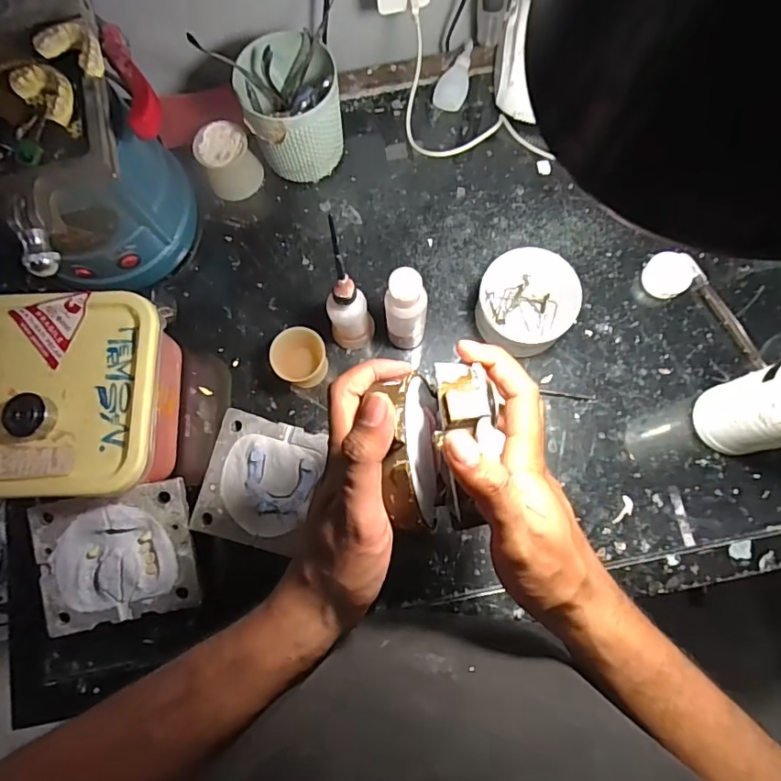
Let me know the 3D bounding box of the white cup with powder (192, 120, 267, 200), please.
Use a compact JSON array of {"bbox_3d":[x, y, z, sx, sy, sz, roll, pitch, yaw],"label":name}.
[{"bbox_3d":[-0.174,-0.248,0.567,0.056,0.058,0.051,0,78,1],"label":"white cup with powder"}]

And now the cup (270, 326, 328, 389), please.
[{"bbox_3d":[-0.088,-0.029,0.523,0.051,0.054,0.053,0,78,1],"label":"cup"}]

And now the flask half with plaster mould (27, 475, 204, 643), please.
[{"bbox_3d":[-0.238,0.146,0.466,0.125,0.030,0.113,-12,92,-8],"label":"flask half with plaster mould"}]

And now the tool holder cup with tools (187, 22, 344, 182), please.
[{"bbox_3d":[-0.098,-0.286,0.544,0.092,0.115,0.110,-11,77,-1],"label":"tool holder cup with tools"}]

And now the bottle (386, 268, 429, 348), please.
[{"bbox_3d":[0.014,-0.071,0.487,0.036,0.126,0.031,4,78,2],"label":"bottle"}]

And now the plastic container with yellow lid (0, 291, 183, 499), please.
[{"bbox_3d":[-0.282,0.010,0.486,0.171,0.111,0.170,-2,77,1],"label":"plastic container with yellow lid"}]

